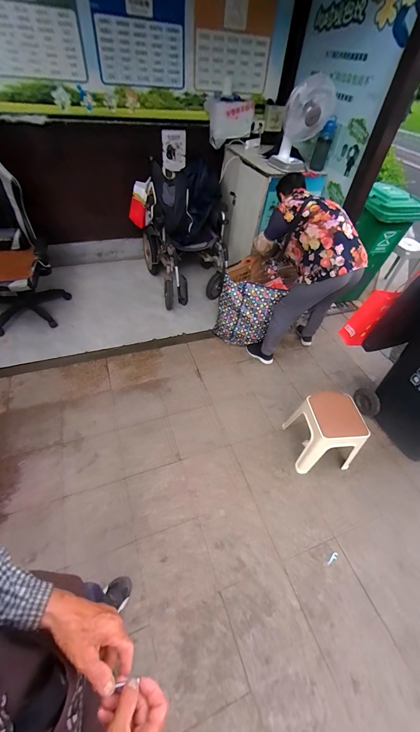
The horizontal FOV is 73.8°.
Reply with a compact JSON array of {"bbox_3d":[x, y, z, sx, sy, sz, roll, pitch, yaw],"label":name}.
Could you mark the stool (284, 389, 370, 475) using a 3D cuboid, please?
[{"bbox_3d":[0.626,0.370,1.543,0.294,0.355,0.315,-1,49,-6],"label":"stool"}]

